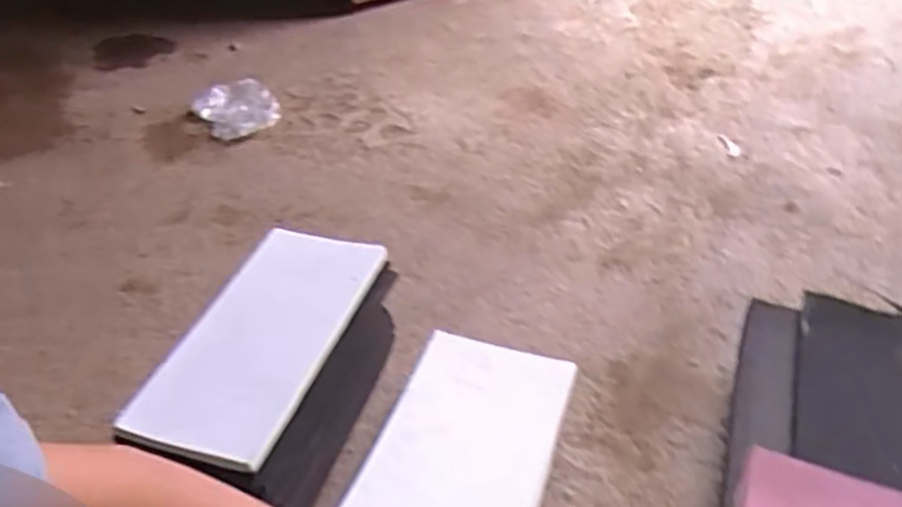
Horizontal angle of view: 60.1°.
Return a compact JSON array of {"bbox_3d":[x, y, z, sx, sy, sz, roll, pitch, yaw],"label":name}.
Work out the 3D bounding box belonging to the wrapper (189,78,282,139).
[{"bbox_3d":[-0.370,-0.253,1.361,0.127,0.032,0.166,-21,43,-27],"label":"wrapper"}]

